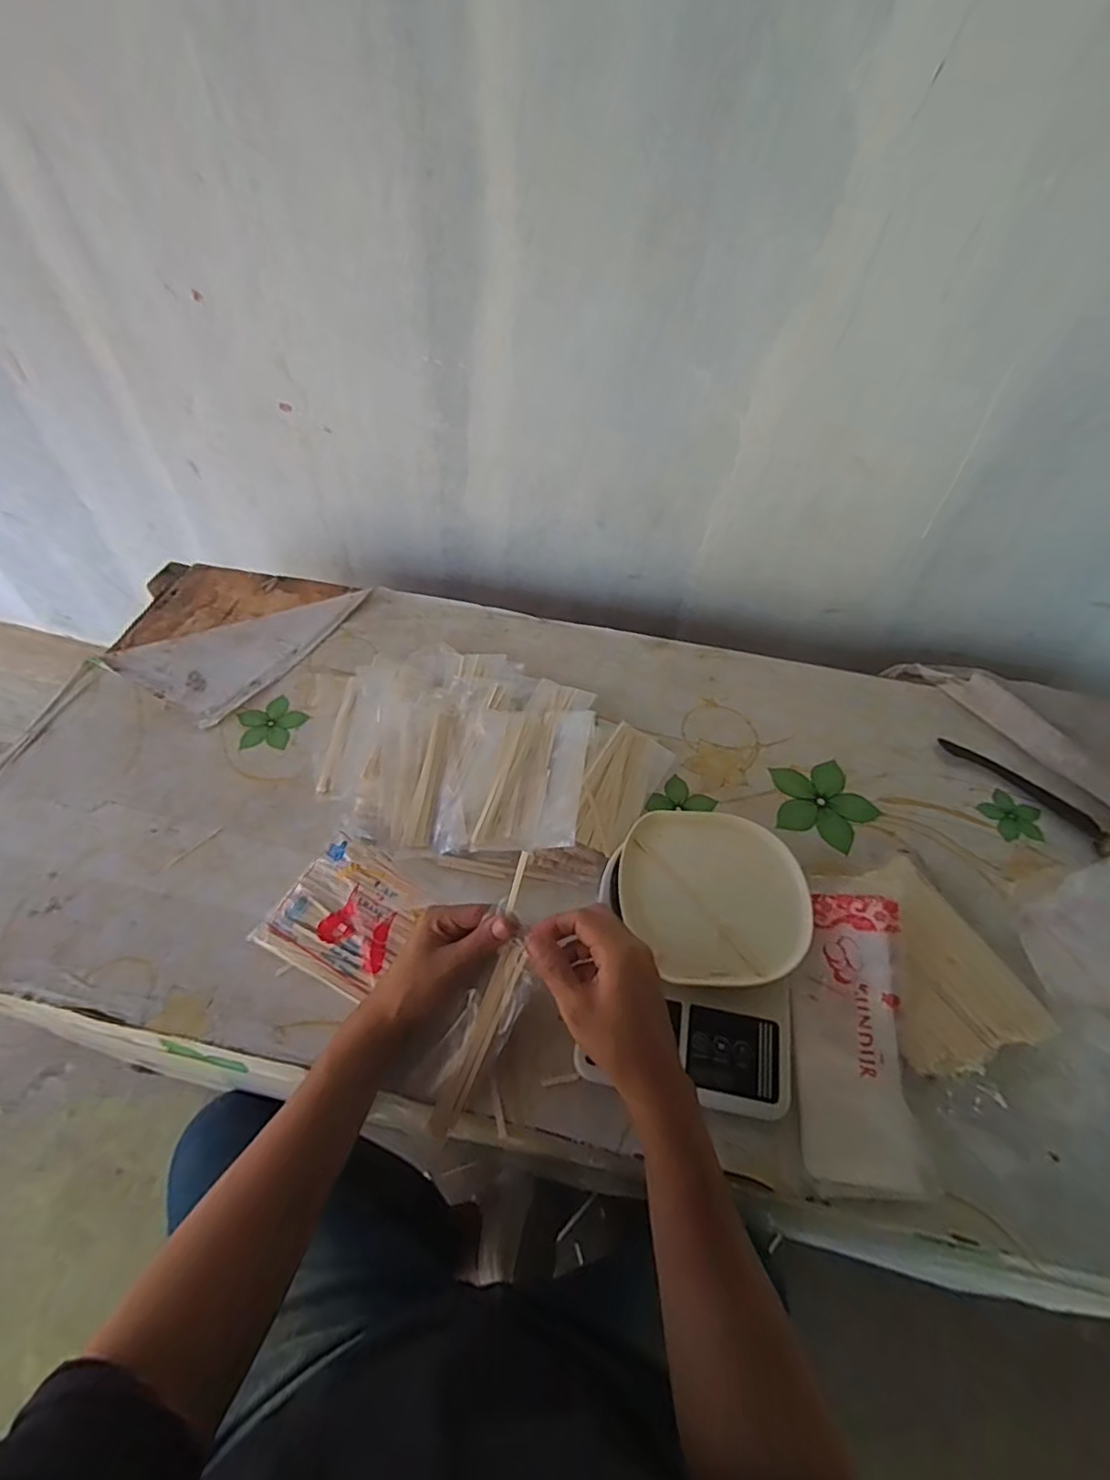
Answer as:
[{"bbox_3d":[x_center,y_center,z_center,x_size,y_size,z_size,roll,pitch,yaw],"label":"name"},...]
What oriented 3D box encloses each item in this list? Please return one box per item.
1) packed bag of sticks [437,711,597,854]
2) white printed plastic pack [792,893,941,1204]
[{"bbox_3d":[-0.038,0.033,0.601,0.135,0.033,0.164,9,51,1],"label":"packed bag of sticks"},{"bbox_3d":[0.232,0.222,0.459,0.082,0.031,0.202,9,65,2],"label":"white printed plastic pack"}]

